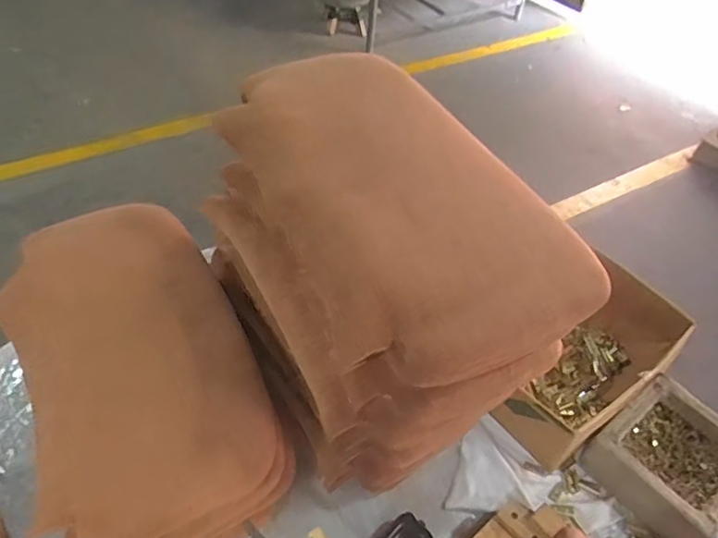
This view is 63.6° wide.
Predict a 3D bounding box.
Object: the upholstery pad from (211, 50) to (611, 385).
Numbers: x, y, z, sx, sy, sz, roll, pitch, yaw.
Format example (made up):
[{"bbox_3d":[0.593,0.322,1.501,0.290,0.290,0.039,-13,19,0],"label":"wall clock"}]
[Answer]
[{"bbox_3d":[0.028,-0.080,0.541,0.232,0.060,0.411,-25,56,-10],"label":"upholstery pad"}]

